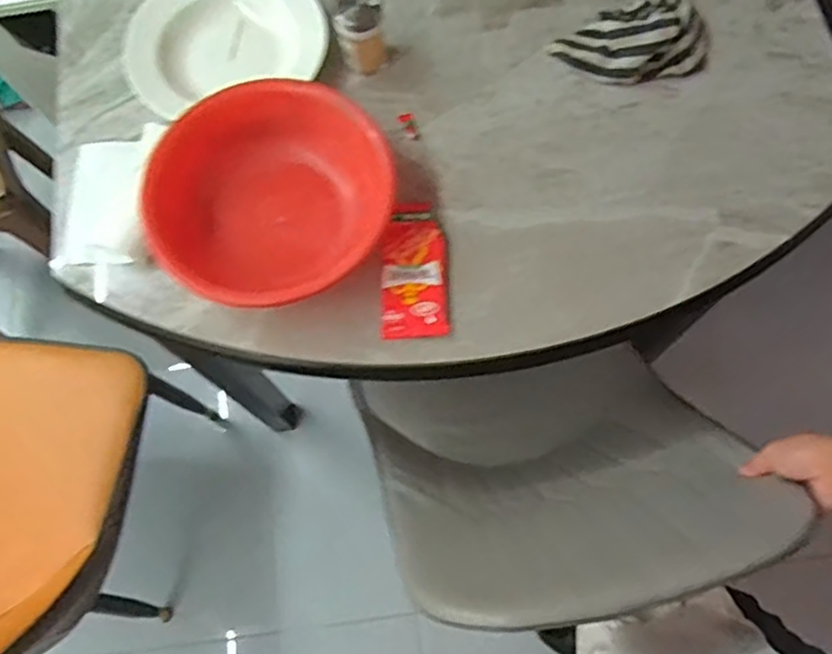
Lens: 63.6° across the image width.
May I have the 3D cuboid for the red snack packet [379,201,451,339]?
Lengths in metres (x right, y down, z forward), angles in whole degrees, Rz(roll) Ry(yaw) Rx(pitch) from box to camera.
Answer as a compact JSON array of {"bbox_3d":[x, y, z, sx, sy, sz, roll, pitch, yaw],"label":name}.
[{"bbox_3d":[-0.002,-0.055,0.644,0.062,0.012,0.131,-2,70,0],"label":"red snack packet"}]

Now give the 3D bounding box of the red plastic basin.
[{"bbox_3d":[-0.133,-0.116,0.650,0.229,0.080,0.222,0,72,1],"label":"red plastic basin"}]

